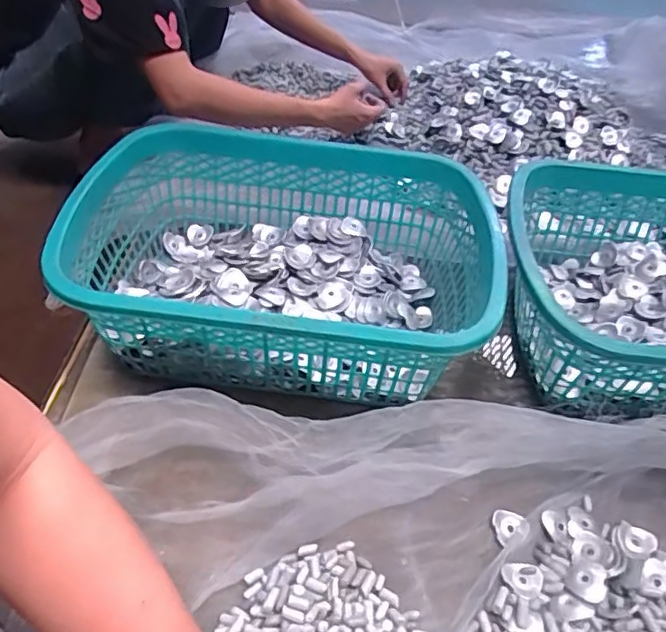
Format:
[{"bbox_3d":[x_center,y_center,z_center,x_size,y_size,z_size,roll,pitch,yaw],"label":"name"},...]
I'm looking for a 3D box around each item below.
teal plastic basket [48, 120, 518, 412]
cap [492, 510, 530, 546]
[{"bbox_3d":[-0.047,-0.058,0.697,0.454,0.159,0.335,6,43,3],"label":"teal plastic basket"},{"bbox_3d":[0.171,0.201,0.571,0.032,0.007,0.030,2,43,-2],"label":"cap"}]

